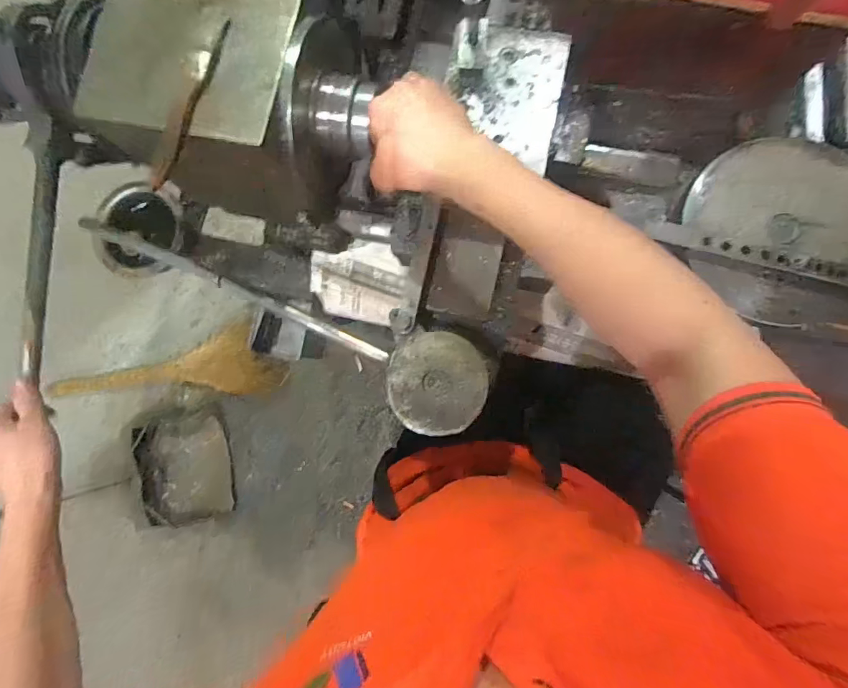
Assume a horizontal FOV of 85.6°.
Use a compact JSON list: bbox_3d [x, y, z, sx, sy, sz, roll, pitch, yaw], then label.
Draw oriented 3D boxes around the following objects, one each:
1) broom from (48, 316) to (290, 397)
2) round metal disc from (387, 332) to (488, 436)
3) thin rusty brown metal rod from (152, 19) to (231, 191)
[{"bbox_3d":[-0.785,0.047,1.407,0.715,0.151,0.221,-2,83,6],"label":"broom"},{"bbox_3d":[0.013,0.039,0.454,0.095,0.008,0.098,-1,83,6],"label":"round metal disc"},{"bbox_3d":[-0.190,-0.194,0.372,0.018,0.008,0.143,25,92,-5],"label":"thin rusty brown metal rod"}]

